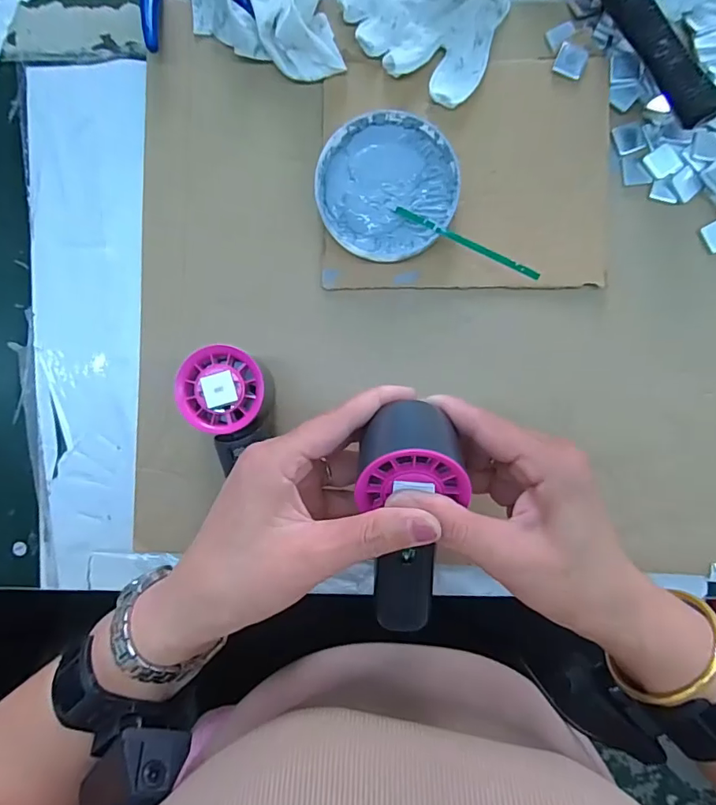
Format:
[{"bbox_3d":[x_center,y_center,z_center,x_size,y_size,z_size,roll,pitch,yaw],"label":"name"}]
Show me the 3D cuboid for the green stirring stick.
[{"bbox_3d":[0.074,-0.111,0.338,0.111,0.008,0.006,33,93,19],"label":"green stirring stick"}]

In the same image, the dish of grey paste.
[{"bbox_3d":[0.021,-0.154,0.355,0.097,0.017,0.100,0,92,2],"label":"dish of grey paste"}]

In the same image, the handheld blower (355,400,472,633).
[{"bbox_3d":[0.029,0.074,0.290,0.054,0.052,0.154,1,123,2],"label":"handheld blower"}]

